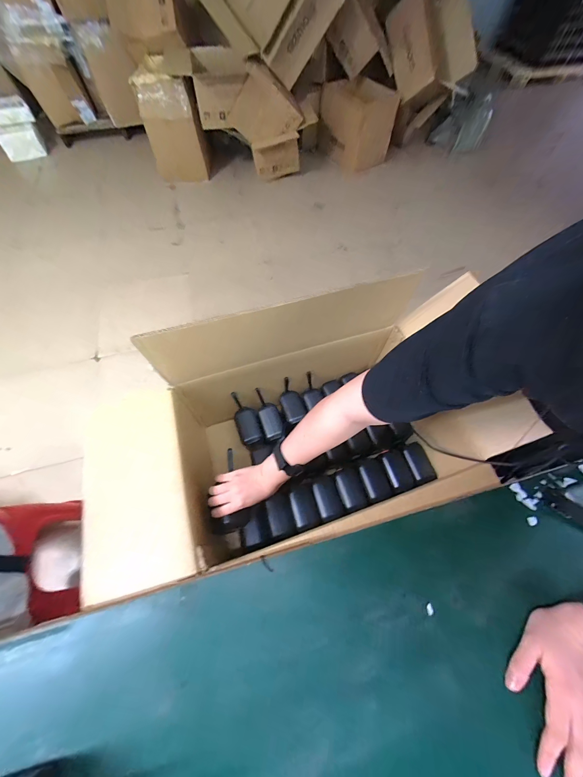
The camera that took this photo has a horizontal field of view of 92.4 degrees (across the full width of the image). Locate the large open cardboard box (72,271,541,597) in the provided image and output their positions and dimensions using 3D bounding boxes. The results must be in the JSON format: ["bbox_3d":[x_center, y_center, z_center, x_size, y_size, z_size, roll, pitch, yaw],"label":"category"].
[{"bbox_3d":[0.072,0.061,0.585,0.612,0.351,0.415,-14,64,-7],"label":"large open cardboard box"}]

